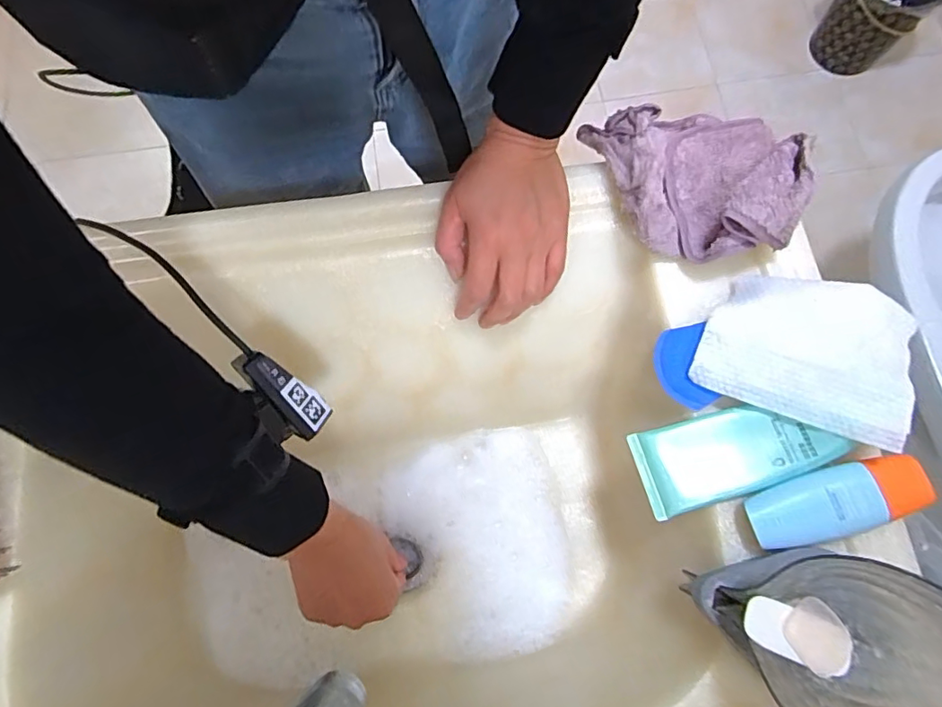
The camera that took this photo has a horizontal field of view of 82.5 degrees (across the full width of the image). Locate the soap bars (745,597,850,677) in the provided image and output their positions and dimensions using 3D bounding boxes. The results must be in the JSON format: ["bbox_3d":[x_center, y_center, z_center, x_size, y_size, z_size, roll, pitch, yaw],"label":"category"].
[{"bbox_3d":[0.181,0.151,0.296,0.051,0.009,0.035,25,76,7],"label":"soap bars"}]

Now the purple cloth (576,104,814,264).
[{"bbox_3d":[0.173,-0.138,0.398,0.128,0.043,0.142,-22,76,-5],"label":"purple cloth"}]

